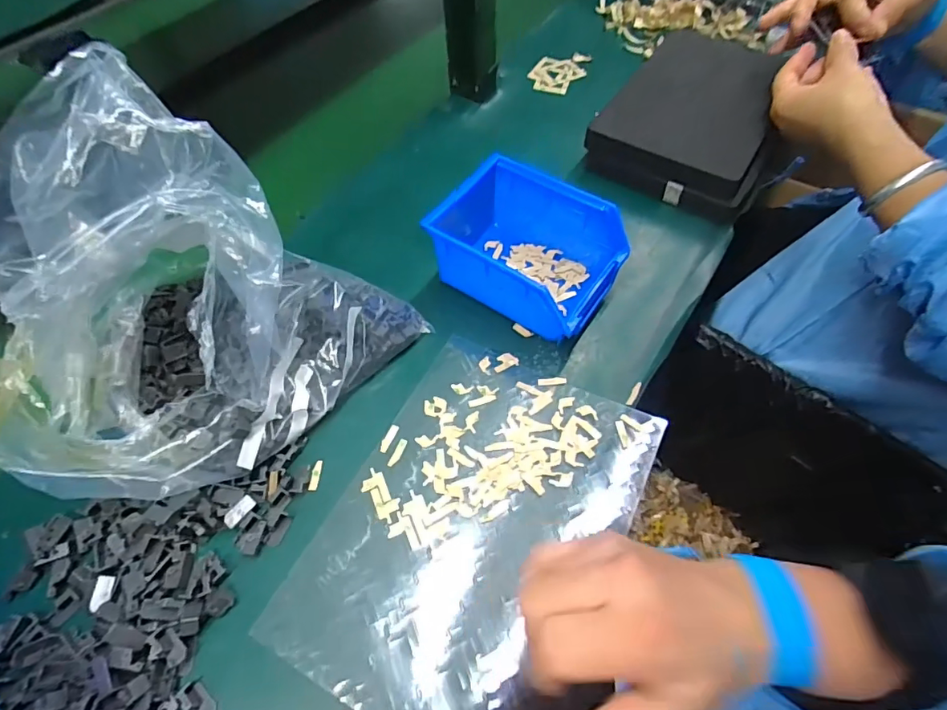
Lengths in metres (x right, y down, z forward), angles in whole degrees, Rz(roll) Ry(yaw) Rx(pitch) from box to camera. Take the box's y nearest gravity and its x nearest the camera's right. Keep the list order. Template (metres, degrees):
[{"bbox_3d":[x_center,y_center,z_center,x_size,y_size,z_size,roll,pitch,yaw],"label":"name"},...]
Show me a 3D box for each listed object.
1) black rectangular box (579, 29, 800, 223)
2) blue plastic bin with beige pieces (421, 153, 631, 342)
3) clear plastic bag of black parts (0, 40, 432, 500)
[{"bbox_3d":[0.242,-0.248,0.534,0.169,0.064,0.222,29,63,19],"label":"black rectangular box"},{"bbox_3d":[0.047,-0.085,0.420,0.139,0.072,0.111,27,62,18],"label":"blue plastic bin with beige pieces"},{"bbox_3d":[-0.168,-0.030,0.304,0.229,0.212,0.197,4,58,4],"label":"clear plastic bag of black parts"}]

